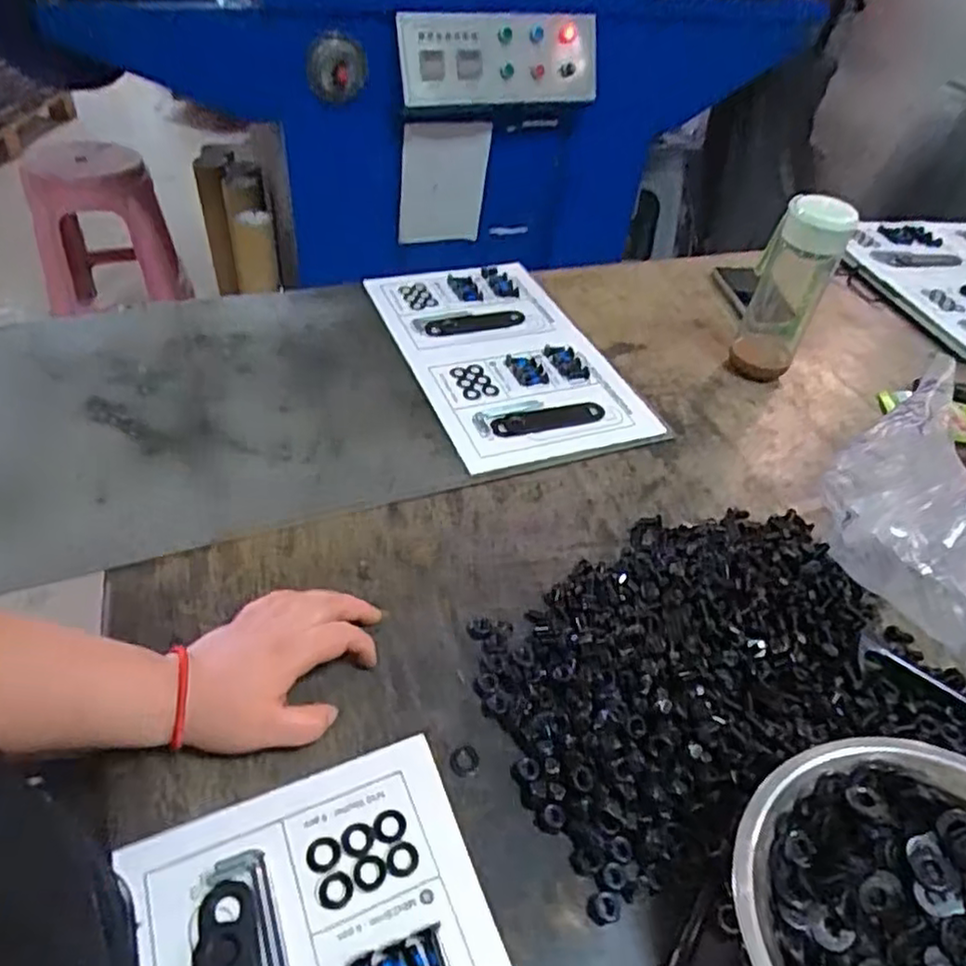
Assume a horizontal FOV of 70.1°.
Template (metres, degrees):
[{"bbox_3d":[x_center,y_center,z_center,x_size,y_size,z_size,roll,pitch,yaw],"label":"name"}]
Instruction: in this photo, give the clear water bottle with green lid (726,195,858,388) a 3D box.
[{"bbox_3d":[0.345,-0.219,0.777,0.073,0.209,0.064,22,45,16],"label":"clear water bottle with green lid"}]

